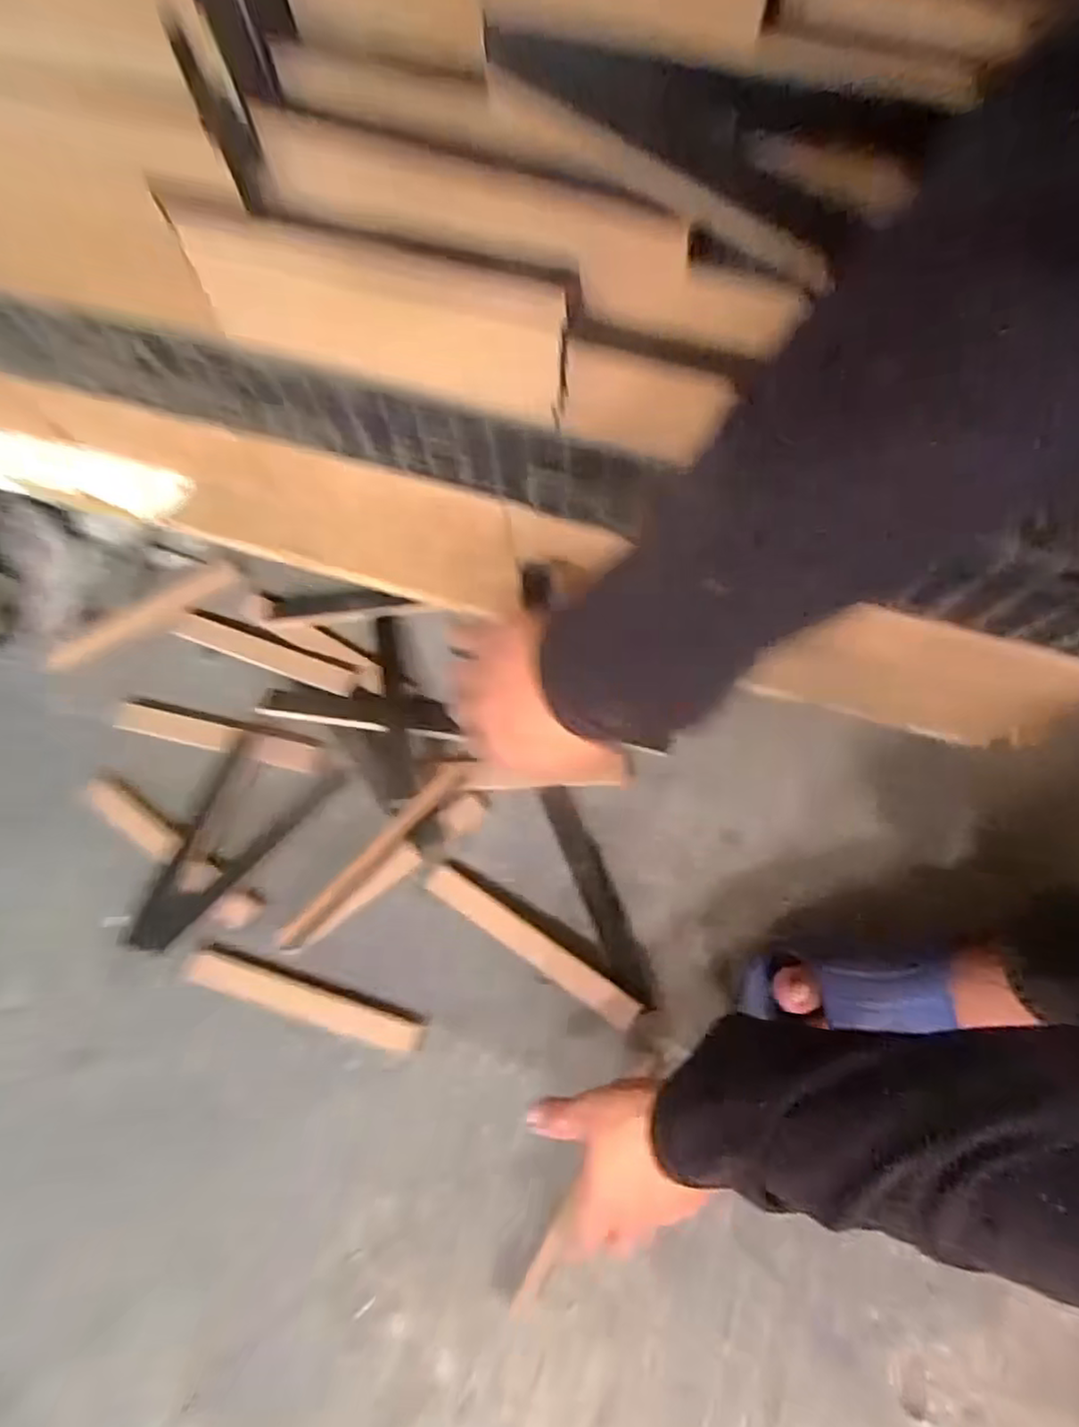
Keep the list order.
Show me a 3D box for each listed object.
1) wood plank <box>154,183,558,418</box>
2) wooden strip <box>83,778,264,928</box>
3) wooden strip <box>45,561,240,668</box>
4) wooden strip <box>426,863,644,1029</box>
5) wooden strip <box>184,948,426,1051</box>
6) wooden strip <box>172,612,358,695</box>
[{"bbox_3d":[-0.073,-0.175,0.302,0.172,0.070,0.010,17,73,9],"label":"wood plank"},{"bbox_3d":[-0.283,0.104,0.522,0.170,0.012,0.027,34,77,12],"label":"wooden strip"},{"bbox_3d":[-0.334,-0.082,0.583,0.165,0.007,0.029,-34,74,-8],"label":"wooden strip"},{"bbox_3d":[-0.007,0.167,0.498,0.175,0.011,0.023,32,76,11],"label":"wooden strip"},{"bbox_3d":[-0.169,0.205,0.488,0.175,0.008,0.024,16,74,7],"label":"wooden strip"},{"bbox_3d":[-0.229,-0.051,0.574,0.163,0.006,0.023,19,74,8],"label":"wooden strip"}]

